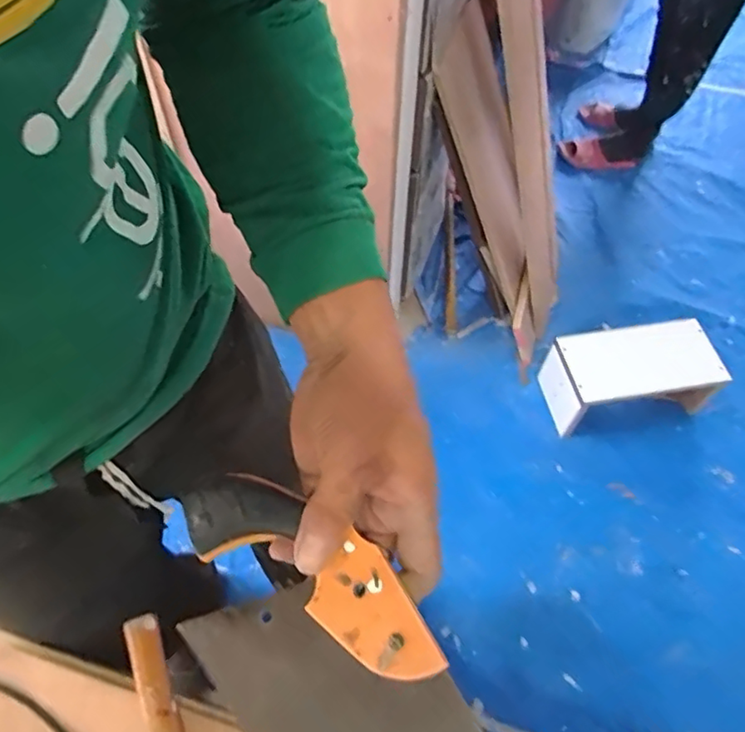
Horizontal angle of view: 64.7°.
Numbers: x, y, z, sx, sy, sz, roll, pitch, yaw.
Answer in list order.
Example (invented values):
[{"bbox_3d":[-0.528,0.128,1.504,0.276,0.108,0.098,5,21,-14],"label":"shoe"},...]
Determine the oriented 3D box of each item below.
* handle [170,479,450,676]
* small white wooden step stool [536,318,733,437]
[{"bbox_3d":[-0.036,0.110,0.322,0.164,0.019,0.051,30,62,20],"label":"handle"},{"bbox_3d":[0.635,0.028,1.470,0.392,0.182,0.192,-10,57,-8],"label":"small white wooden step stool"}]

